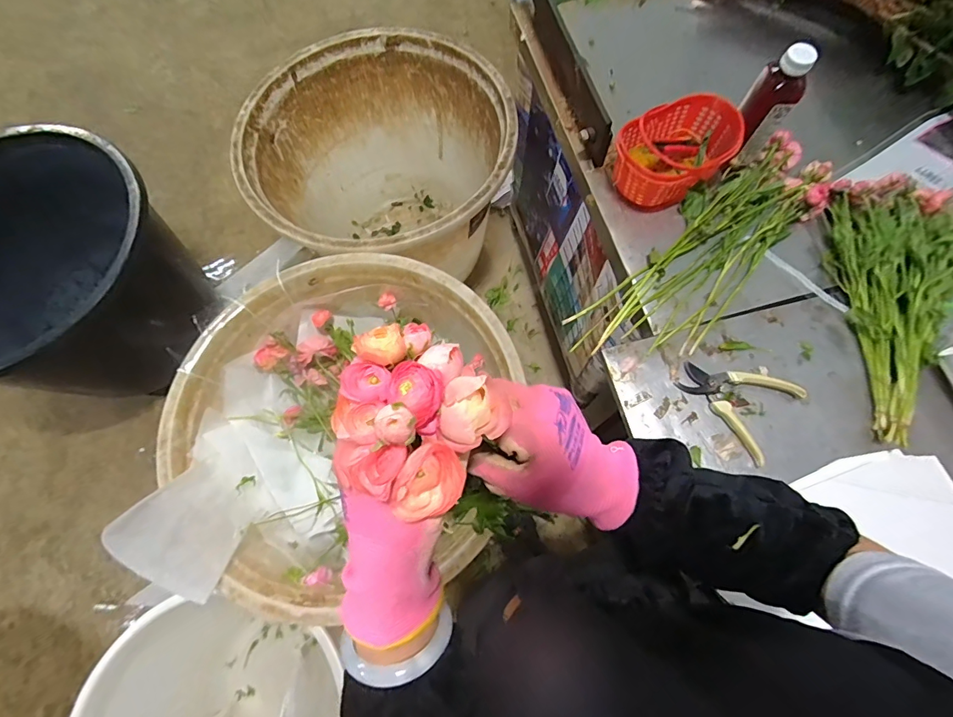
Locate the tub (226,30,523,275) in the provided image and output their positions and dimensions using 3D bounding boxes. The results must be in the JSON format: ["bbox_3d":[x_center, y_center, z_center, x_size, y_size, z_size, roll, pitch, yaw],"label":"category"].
[{"bbox_3d":[-0.265,-0.513,1.403,0.702,0.574,0.733,-1,70,2],"label":"tub"}]

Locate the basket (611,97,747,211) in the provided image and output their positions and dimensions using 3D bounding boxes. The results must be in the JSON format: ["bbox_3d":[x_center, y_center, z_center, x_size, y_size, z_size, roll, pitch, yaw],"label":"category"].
[{"bbox_3d":[0.333,-0.350,0.759,0.203,0.098,0.142,-36,73,-10],"label":"basket"}]

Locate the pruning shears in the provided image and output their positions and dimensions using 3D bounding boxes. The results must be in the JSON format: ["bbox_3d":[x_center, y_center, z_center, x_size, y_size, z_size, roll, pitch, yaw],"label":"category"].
[{"bbox_3d":[0.379,0.057,0.643,0.153,0.022,0.131,35,75,14],"label":"pruning shears"}]

